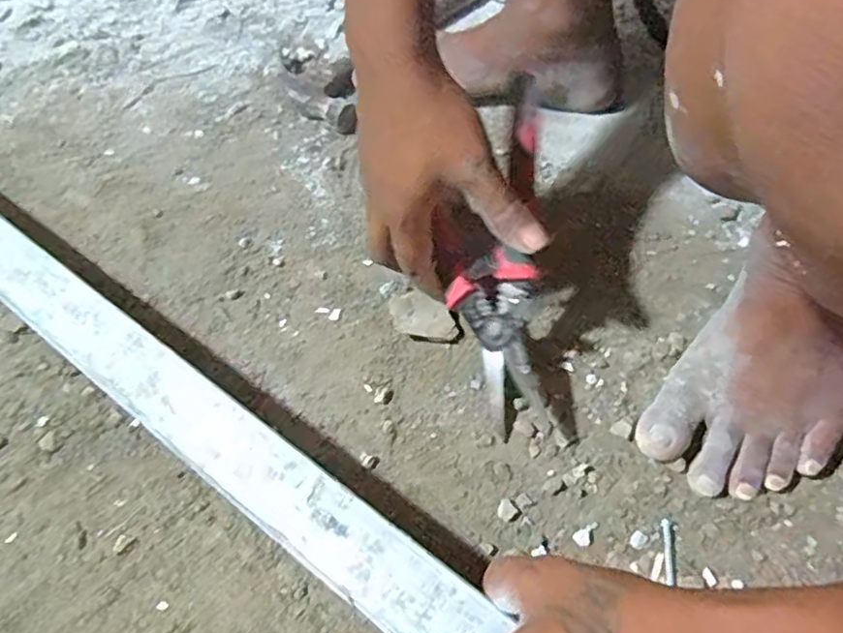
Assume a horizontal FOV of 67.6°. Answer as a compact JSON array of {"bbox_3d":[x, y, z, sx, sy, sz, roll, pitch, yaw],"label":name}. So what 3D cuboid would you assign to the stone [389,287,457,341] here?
[{"bbox_3d":[-0.001,0.002,0.417,0.047,0.020,0.030,33,61,20],"label":"stone"}]

